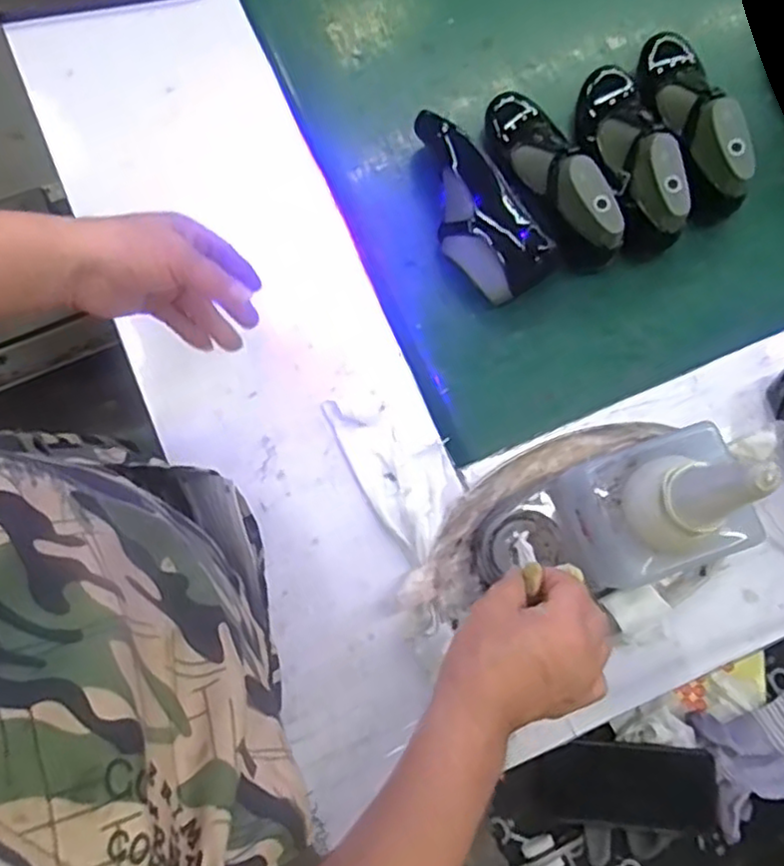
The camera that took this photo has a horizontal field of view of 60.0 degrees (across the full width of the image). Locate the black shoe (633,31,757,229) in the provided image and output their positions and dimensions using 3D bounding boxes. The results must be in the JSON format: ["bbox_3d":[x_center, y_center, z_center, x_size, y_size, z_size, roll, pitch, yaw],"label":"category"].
[{"bbox_3d":[0.314,-0.340,0.726,0.076,0.085,0.222,-14,80,-2],"label":"black shoe"}]

